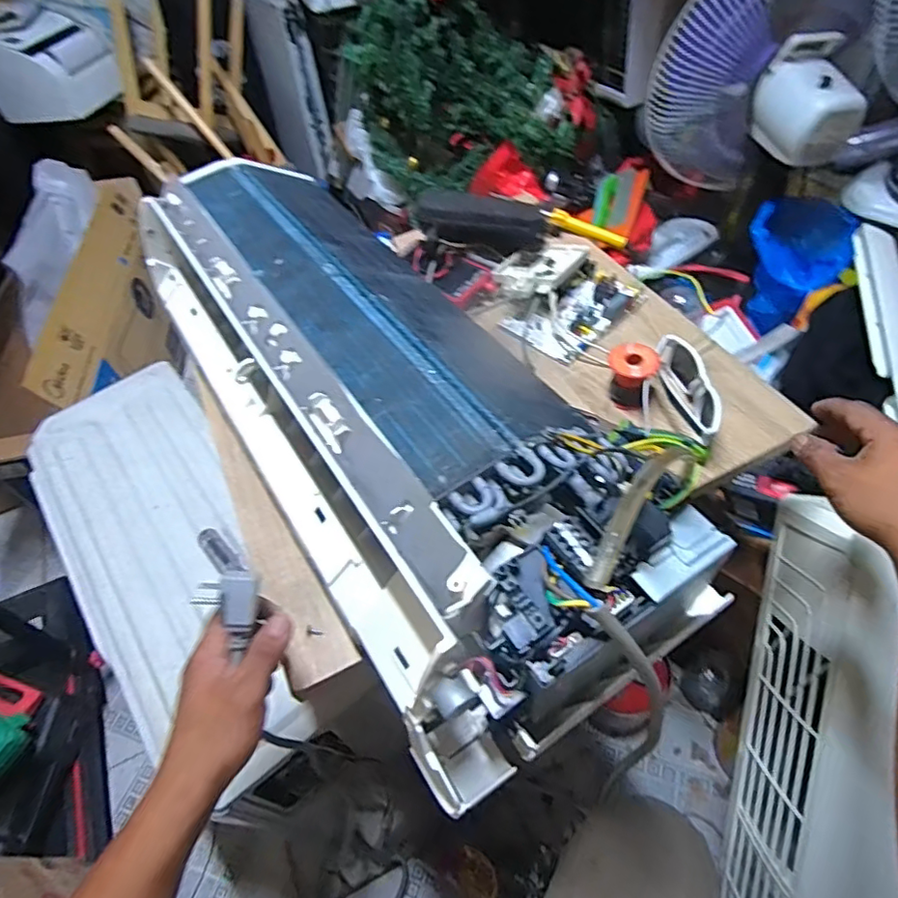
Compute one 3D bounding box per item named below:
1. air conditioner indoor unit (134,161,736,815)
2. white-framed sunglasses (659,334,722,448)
[{"bbox_3d":[-0.102,-0.067,0.596,0.264,0.164,0.751,-31,55,-18],"label":"air conditioner indoor unit"},{"bbox_3d":[0.258,-0.059,0.624,0.047,0.050,0.146,-3,52,3],"label":"white-framed sunglasses"}]

